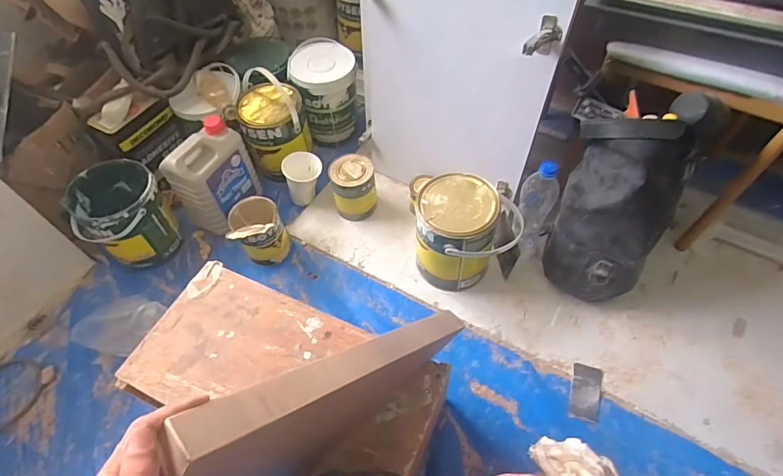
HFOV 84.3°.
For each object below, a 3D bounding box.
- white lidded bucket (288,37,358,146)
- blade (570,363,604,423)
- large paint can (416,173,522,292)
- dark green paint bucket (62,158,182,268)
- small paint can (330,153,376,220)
[{"bbox_3d":[-0.175,-0.401,1.177,0.163,0.205,0.177,-8,55,-2],"label":"white lidded bucket"},{"bbox_3d":[0.368,0.292,0.815,0.056,0.005,0.100,13,63,9],"label":"blade"},{"bbox_3d":[0.135,-0.003,0.898,0.158,0.196,0.163,-2,55,2],"label":"large paint can"},{"bbox_3d":[-0.591,-0.054,0.980,0.181,0.177,0.174,-2,55,2],"label":"dark green paint bucket"},{"bbox_3d":[-0.088,-0.115,1.040,0.102,0.122,0.123,-15,55,-7],"label":"small paint can"}]

